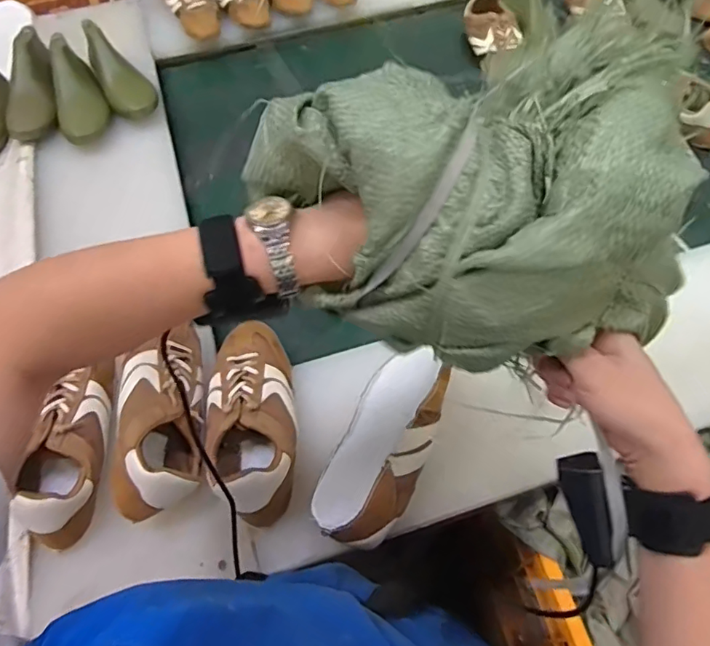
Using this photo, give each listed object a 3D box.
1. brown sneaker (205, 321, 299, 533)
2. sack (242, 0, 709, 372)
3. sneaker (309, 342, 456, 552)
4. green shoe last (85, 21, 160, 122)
[{"bbox_3d":[-0.124,0.104,0.637,0.100,0.086,0.253,-11,58,-4],"label":"brown sneaker"},{"bbox_3d":[0.071,-0.073,0.319,0.233,0.130,0.161,-12,58,-5],"label":"sack"},{"bbox_3d":[0.036,0.135,0.610,0.096,0.076,0.239,18,60,13],"label":"sneaker"},{"bbox_3d":[-0.456,-0.475,1.007,0.082,0.051,0.242,-33,81,-17],"label":"green shoe last"}]

